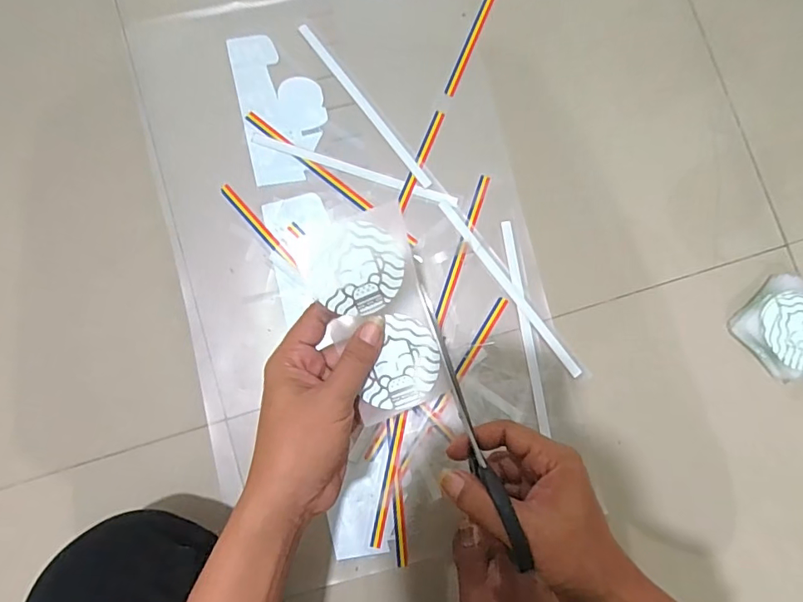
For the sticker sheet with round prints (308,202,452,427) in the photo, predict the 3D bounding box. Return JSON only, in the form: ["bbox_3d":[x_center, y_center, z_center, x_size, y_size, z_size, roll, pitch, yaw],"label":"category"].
[{"bbox_3d":[-0.017,0.009,0.365,0.077,0.017,0.142,-19,85,-3],"label":"sticker sheet with round prints"}]

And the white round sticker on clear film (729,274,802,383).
[{"bbox_3d":[0.385,0.028,0.500,0.080,0.025,0.085,-43,87,-4],"label":"white round sticker on clear film"}]

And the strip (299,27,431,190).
[{"bbox_3d":[-0.039,-0.207,0.532,0.011,0.004,0.217,-37,87,-4],"label":"strip"}]

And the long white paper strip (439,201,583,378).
[{"bbox_3d":[0.110,-0.014,0.513,0.013,0.004,0.218,-38,87,-4],"label":"long white paper strip"}]

